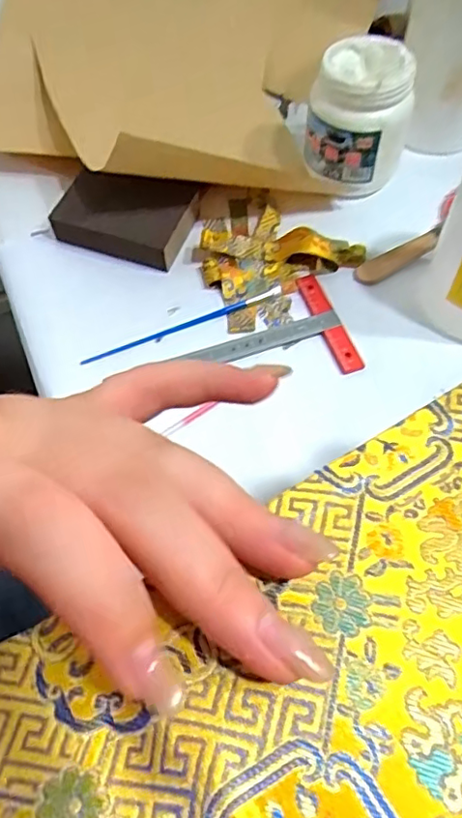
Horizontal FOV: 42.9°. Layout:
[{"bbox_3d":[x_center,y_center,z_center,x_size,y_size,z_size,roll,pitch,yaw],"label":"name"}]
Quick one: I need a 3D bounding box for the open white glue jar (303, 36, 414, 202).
[{"bbox_3d":[0.097,-0.225,0.458,0.078,0.088,0.083,6,60,5],"label":"open white glue jar"}]

